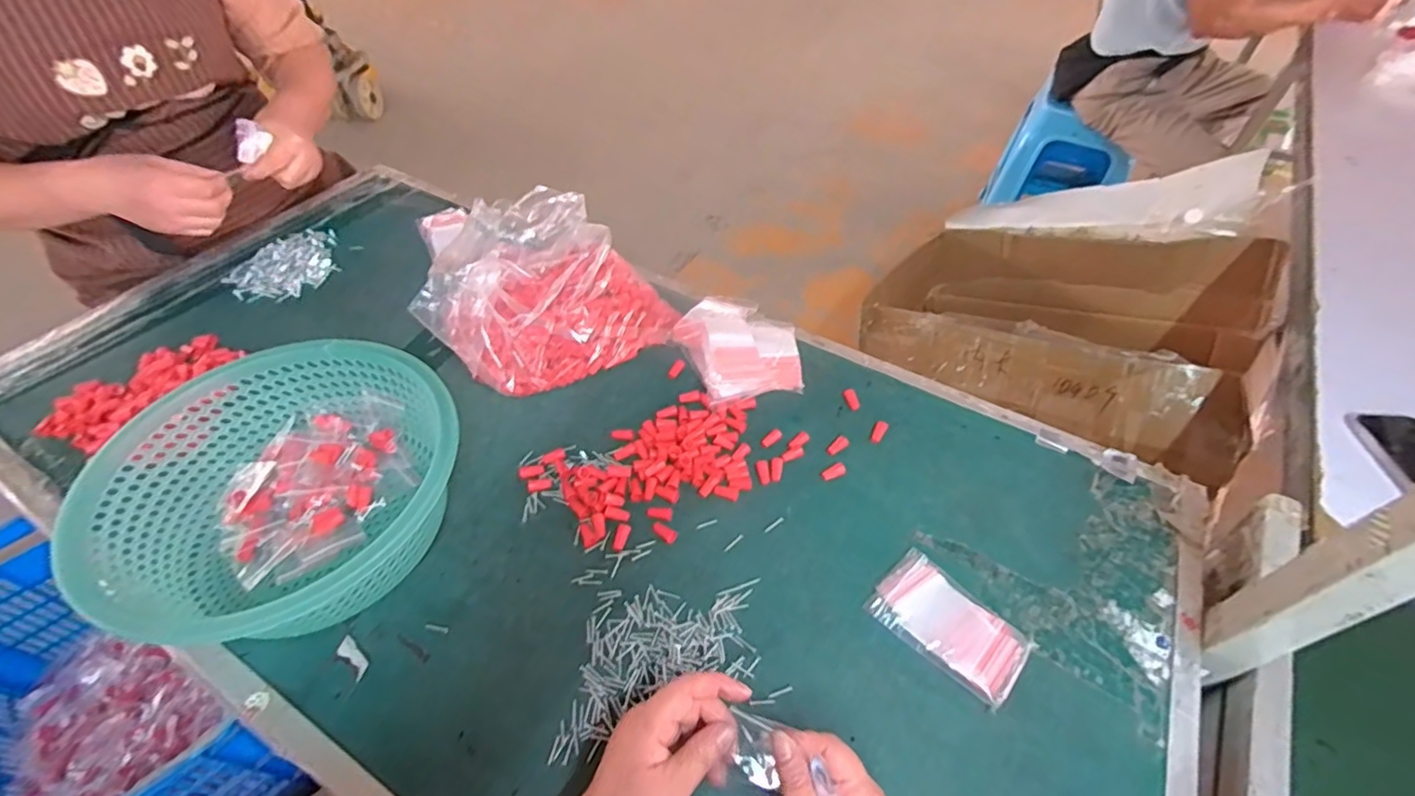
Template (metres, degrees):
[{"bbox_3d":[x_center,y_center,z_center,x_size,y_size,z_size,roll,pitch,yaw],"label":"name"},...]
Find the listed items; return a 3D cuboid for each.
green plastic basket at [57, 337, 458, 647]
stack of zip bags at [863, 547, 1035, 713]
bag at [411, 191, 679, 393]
[{"bbox_3d":[-0.359,0.074,0.529,0.231,0.107,0.250,0,50,0],"label":"green plastic basket"},{"bbox_3d":[0.198,0.185,0.493,0.117,0.016,0.073,36,58,27],"label":"stack of zip bags"},{"bbox_3d":[-0.199,-0.129,0.702,0.242,0.109,0.229,36,58,27],"label":"bag"}]

